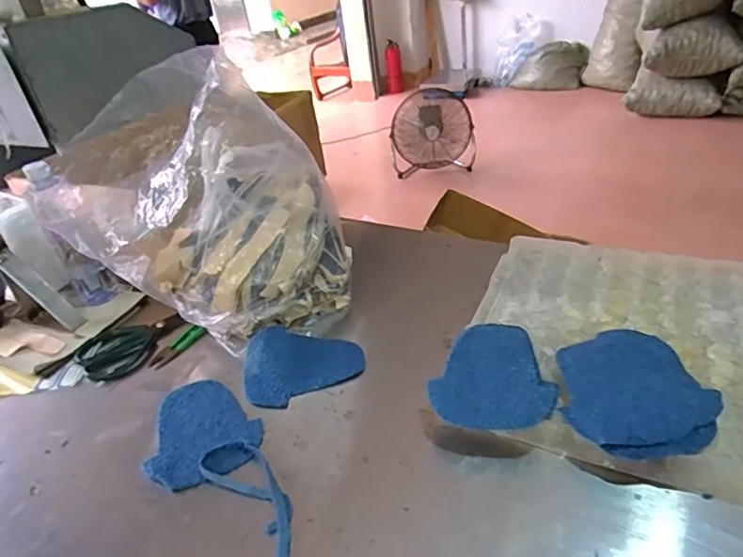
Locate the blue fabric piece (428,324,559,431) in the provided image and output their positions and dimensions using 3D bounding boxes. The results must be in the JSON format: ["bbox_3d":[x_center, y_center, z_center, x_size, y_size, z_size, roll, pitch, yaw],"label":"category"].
[{"bbox_3d":[0.144,0.104,0.587,0.123,0.013,0.162,12,39,29],"label":"blue fabric piece"}]

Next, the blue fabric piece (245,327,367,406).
[{"bbox_3d":[-0.087,0.107,0.678,0.153,0.026,0.119,-5,31,2],"label":"blue fabric piece"}]

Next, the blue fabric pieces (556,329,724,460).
[{"bbox_3d":[0.273,0.110,0.552,0.140,0.014,0.172,1,34,15],"label":"blue fabric pieces"}]

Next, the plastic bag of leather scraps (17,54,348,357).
[{"bbox_3d":[-0.249,-0.093,0.734,0.408,0.335,0.207,-5,31,1],"label":"plastic bag of leather scraps"}]

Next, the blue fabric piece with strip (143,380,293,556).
[{"bbox_3d":[-0.151,0.201,0.559,0.118,0.008,0.307,-29,38,-33],"label":"blue fabric piece with strip"}]

